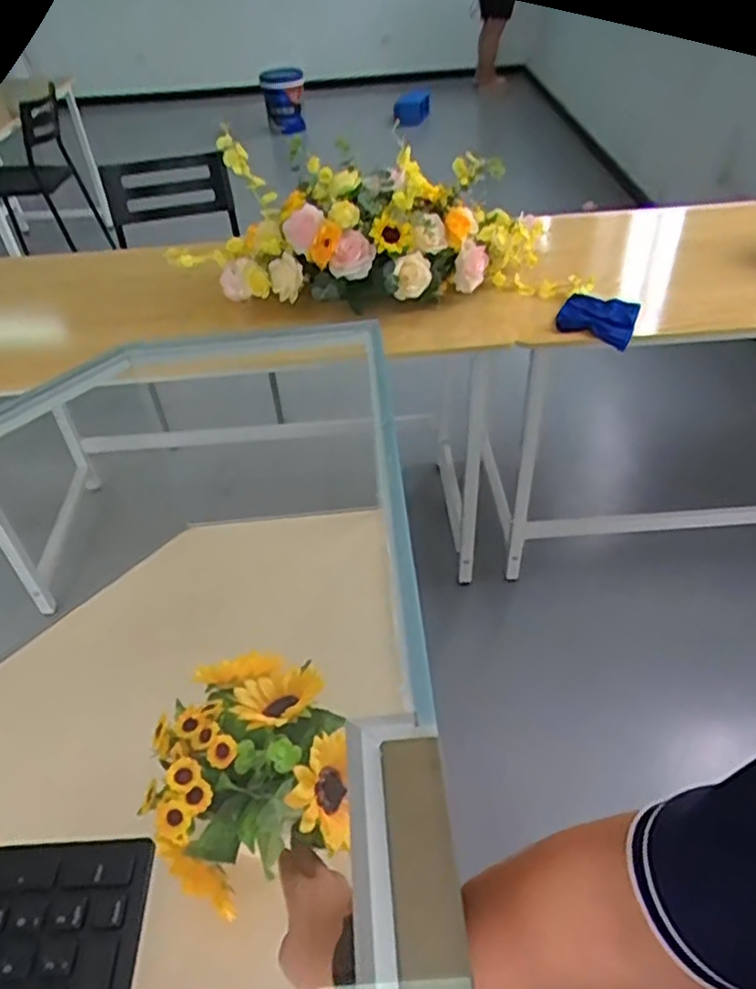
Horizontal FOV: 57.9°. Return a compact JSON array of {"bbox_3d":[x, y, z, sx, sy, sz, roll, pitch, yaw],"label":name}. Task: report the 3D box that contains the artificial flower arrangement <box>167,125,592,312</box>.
[{"bbox_3d":[-0.004,-0.517,1.315,0.807,0.221,0.314,7,44,12],"label":"artificial flower arrangement"}]

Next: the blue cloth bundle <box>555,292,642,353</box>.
[{"bbox_3d":[0.420,-0.334,1.316,0.150,0.047,0.123,15,46,19],"label":"blue cloth bundle"}]

